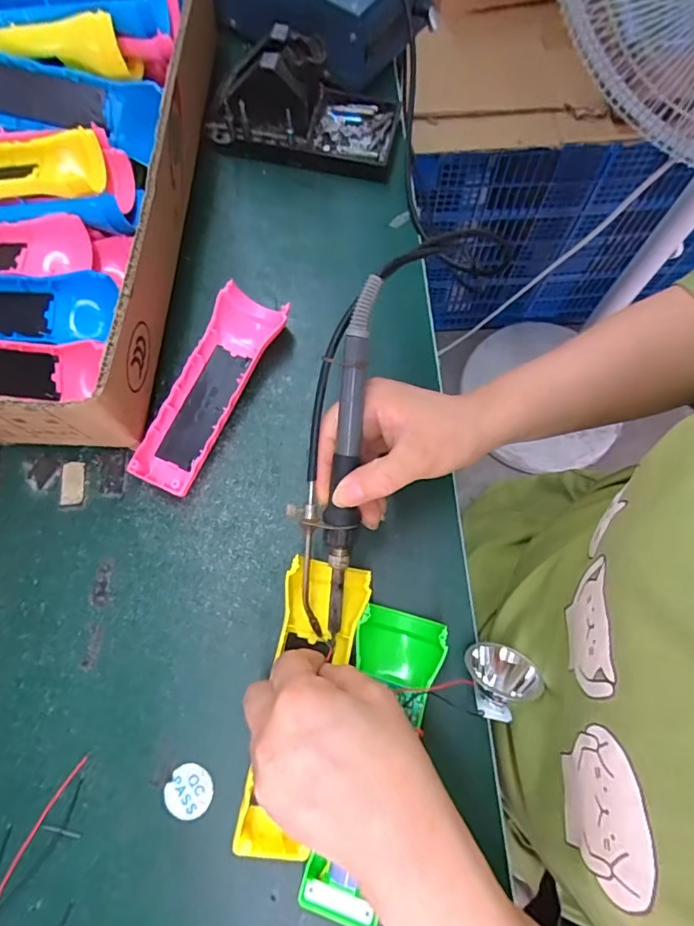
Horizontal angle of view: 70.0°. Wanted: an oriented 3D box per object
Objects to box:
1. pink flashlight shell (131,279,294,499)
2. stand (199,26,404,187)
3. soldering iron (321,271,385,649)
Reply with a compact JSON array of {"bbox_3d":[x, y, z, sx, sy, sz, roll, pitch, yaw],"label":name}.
[{"bbox_3d":[-0.095,-0.054,0.352,0.046,0.023,0.156,22,73,4],"label":"pink flashlight shell"},{"bbox_3d":[-0.033,-0.296,0.399,0.147,0.073,0.079,12,72,1],"label":"stand"},{"bbox_3d":[0.000,0.004,0.282,0.015,0.023,0.204,5,102,-1],"label":"soldering iron"}]

